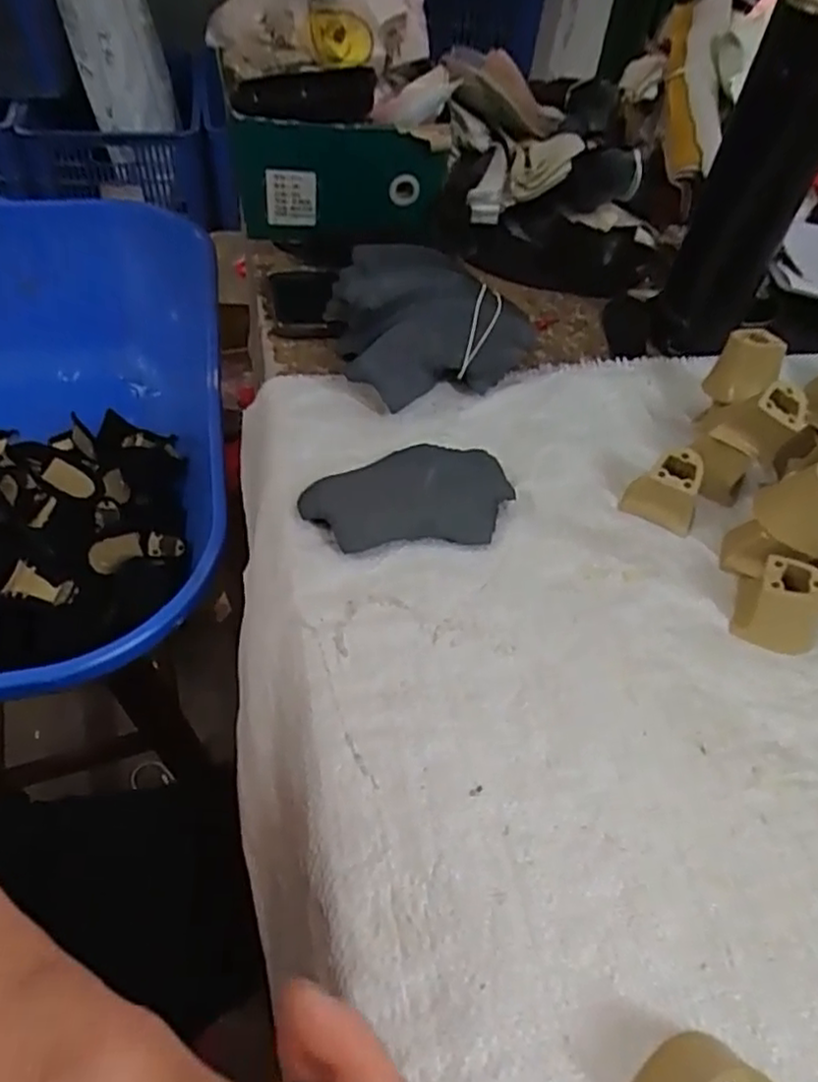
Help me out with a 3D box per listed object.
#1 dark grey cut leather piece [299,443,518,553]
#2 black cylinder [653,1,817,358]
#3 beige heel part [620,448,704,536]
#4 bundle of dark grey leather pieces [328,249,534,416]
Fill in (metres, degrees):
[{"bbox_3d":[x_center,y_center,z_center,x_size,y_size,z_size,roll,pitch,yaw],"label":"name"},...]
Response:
[{"bbox_3d":[-0.001,-0.026,0.411,0.122,0.011,0.070,-7,51,-11],"label":"dark grey cut leather piece"},{"bbox_3d":[0.229,-0.225,0.470,0.063,0.208,0.048,23,52,13],"label":"black cylinder"},{"bbox_3d":[0.159,-0.034,0.423,0.043,0.034,0.033,26,53,15],"label":"beige heel part"},{"bbox_3d":[0.018,-0.154,0.483,0.136,0.063,0.117,-7,51,-11],"label":"bundle of dark grey leather pieces"}]

